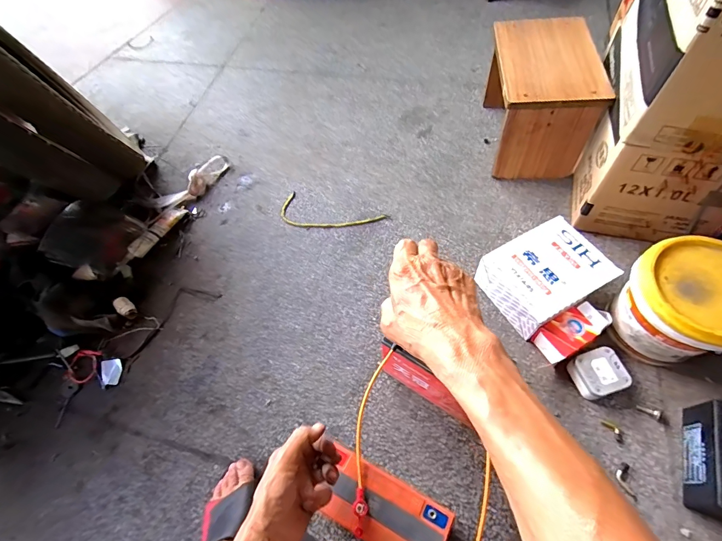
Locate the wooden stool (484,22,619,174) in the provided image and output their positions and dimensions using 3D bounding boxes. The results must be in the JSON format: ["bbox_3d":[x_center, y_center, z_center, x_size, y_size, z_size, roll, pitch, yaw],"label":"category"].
[{"bbox_3d":[0.406,-0.399,0.877,0.198,0.222,0.299,2,61,6],"label":"wooden stool"}]

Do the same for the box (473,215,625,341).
[{"bbox_3d":[0.352,0.012,0.719,0.193,0.098,0.158,-27,62,-10],"label":"box"}]

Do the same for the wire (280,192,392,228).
[{"bbox_3d":[-0.071,-0.128,0.898,0.268,0.004,0.093,16,63,13],"label":"wire"}]

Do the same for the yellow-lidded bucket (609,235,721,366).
[{"bbox_3d":[0.520,0.060,0.615,0.170,0.165,0.168,-2,60,4],"label":"yellow-lidded bucket"}]

